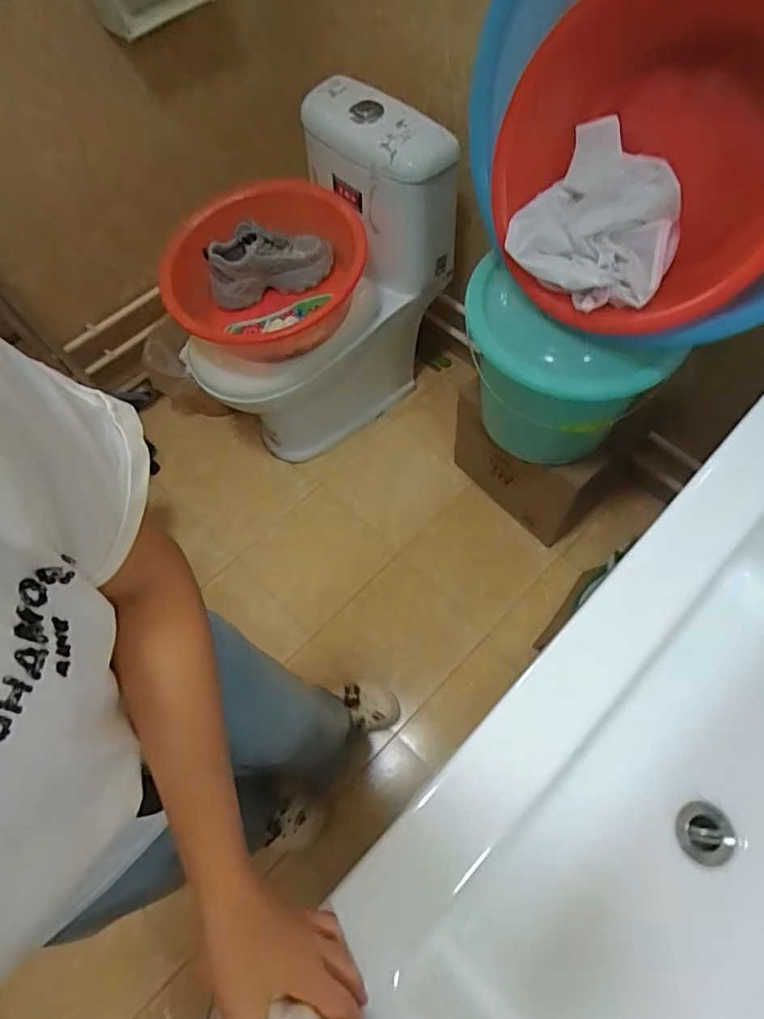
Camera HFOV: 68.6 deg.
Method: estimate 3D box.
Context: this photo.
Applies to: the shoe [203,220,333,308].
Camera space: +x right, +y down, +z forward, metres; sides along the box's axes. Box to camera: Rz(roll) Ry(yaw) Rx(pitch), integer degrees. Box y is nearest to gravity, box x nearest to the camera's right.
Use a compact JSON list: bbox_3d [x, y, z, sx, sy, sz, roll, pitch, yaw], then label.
[{"bbox_3d":[-0.230,-0.501,1.137,0.250,0.136,0.082,-11,65,-2],"label":"shoe"}]

